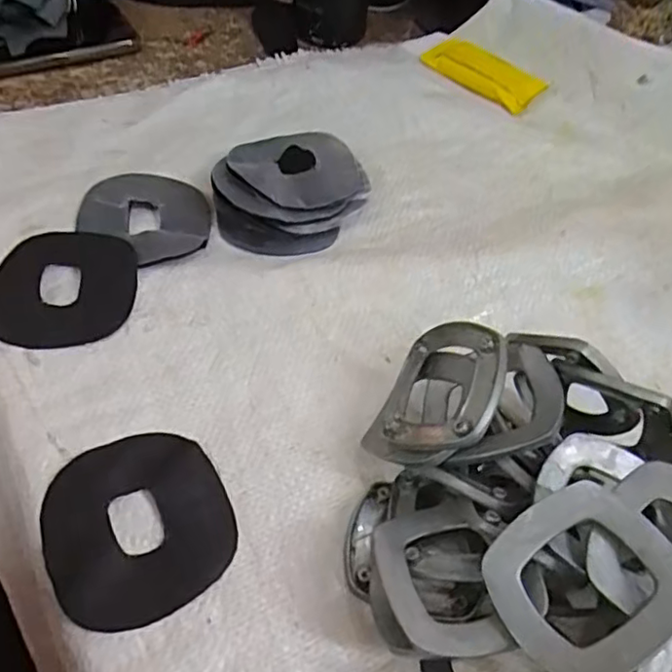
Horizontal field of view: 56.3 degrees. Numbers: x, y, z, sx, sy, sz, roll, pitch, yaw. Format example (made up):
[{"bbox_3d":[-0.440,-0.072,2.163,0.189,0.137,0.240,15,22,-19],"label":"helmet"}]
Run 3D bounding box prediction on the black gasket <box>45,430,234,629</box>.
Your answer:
[{"bbox_3d":[-0.085,0.080,0.271,0.075,0.005,0.080,-23,57,-21],"label":"black gasket"}]

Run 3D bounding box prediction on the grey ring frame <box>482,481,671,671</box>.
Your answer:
[{"bbox_3d":[0.086,0.084,0.216,0.061,0.009,0.055,-33,52,-5],"label":"grey ring frame"}]

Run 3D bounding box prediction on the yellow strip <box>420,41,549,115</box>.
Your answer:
[{"bbox_3d":[0.124,-0.224,0.533,0.105,0.008,0.060,39,58,23],"label":"yellow strip"}]

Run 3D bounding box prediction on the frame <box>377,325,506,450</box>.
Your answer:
[{"bbox_3d":[0.043,0.027,0.283,0.068,0.016,0.065,-10,49,44],"label":"frame"}]

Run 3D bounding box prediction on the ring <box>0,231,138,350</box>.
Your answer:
[{"bbox_3d":[-0.150,-0.027,0.345,0.077,0.004,0.080,4,53,-5],"label":"ring"}]

